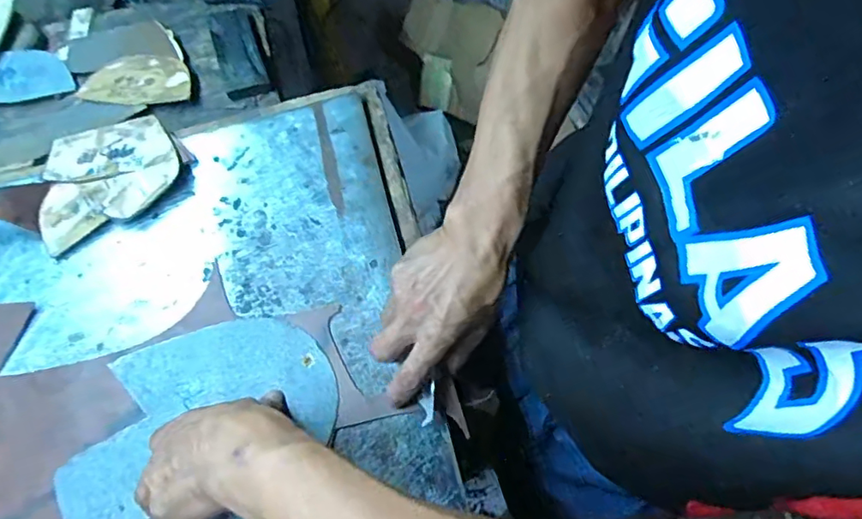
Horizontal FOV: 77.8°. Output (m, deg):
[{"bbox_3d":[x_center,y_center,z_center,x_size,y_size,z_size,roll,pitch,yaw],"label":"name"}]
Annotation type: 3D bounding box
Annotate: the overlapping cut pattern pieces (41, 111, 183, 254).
[{"bbox_3d":[-0.334,-0.088,0.552,0.140,0.025,0.123,-25,64,-11],"label":"overlapping cut pattern pieces"}]

